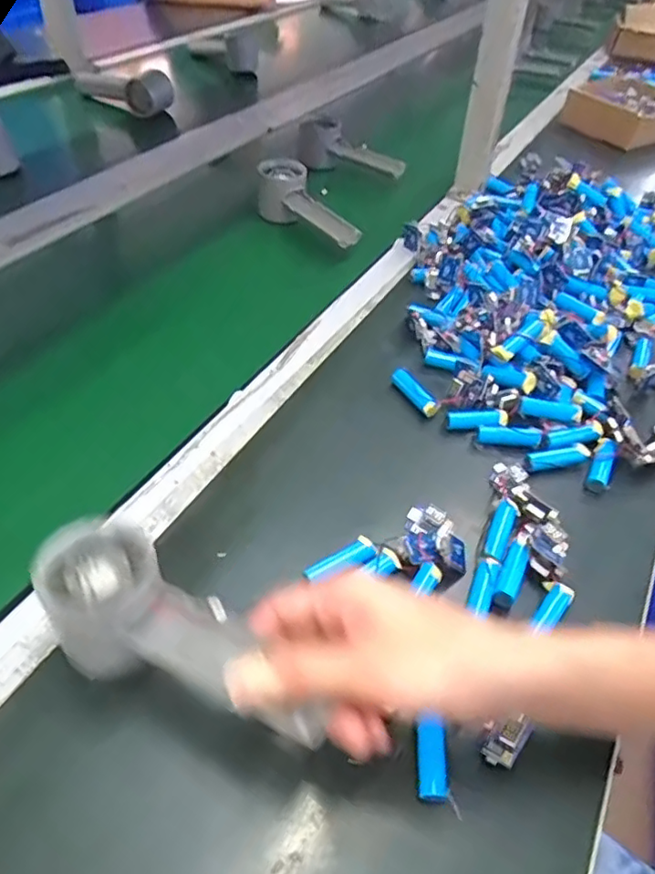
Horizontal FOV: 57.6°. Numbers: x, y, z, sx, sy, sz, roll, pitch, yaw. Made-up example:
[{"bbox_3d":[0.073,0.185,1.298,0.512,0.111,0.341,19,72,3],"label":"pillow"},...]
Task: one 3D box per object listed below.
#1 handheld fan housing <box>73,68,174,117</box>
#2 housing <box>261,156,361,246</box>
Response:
[{"bbox_3d":[-0.320,-0.538,0.919,0.167,0.047,0.057,11,47,3],"label":"handheld fan housing"},{"bbox_3d":[-0.028,-0.266,0.690,0.061,0.045,0.156,-23,55,-23],"label":"housing"}]

